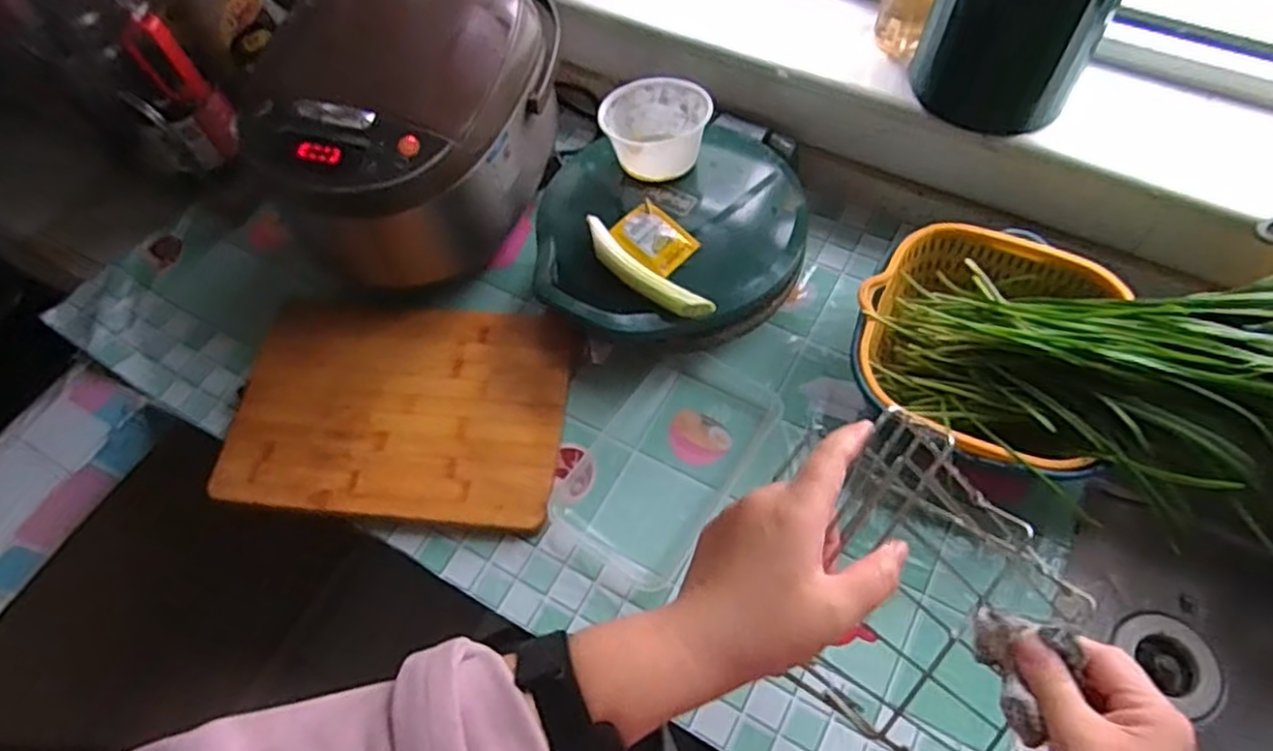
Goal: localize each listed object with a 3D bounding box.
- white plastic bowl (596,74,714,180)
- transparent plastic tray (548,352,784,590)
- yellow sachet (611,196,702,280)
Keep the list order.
[{"bbox_3d":[0.022,-0.258,0.766,0.110,0.065,0.105,-2,62,3],"label":"white plastic bowl"},{"bbox_3d":[0.034,0.086,0.740,0.138,0.032,0.240,31,68,19],"label":"transparent plastic tray"},{"bbox_3d":[0.018,-0.137,0.721,0.078,0.006,0.058,42,75,13],"label":"yellow sachet"}]

